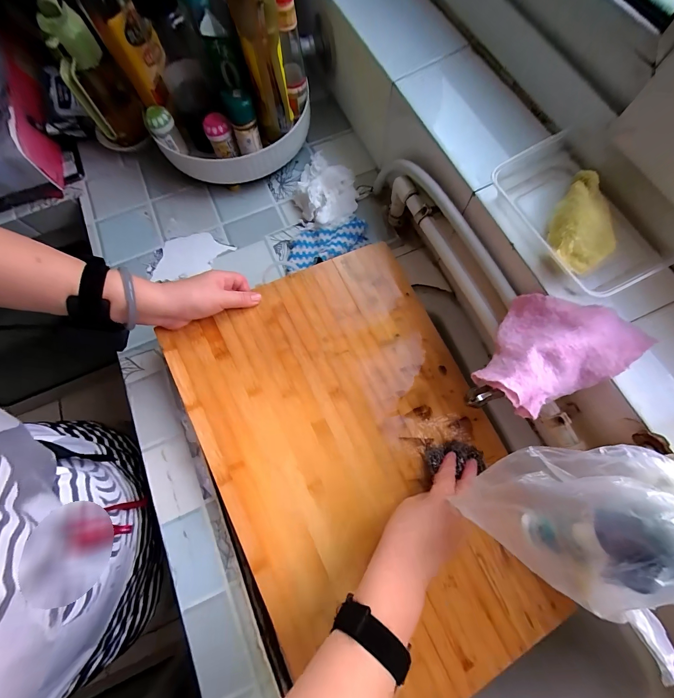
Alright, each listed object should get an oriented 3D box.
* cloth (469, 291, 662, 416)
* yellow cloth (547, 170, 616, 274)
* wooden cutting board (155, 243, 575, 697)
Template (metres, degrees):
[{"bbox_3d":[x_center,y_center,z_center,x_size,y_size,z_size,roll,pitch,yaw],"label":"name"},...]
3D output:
[{"bbox_3d":[0.212,0.012,0.304,0.114,0.043,0.129,33,77,10],"label":"cloth"},{"bbox_3d":[0.244,-0.126,0.317,0.051,0.038,0.110,10,74,5],"label":"yellow cloth"},{"bbox_3d":[0.038,0.146,0.397,0.342,0.010,0.529,-24,80,-12],"label":"wooden cutting board"}]

